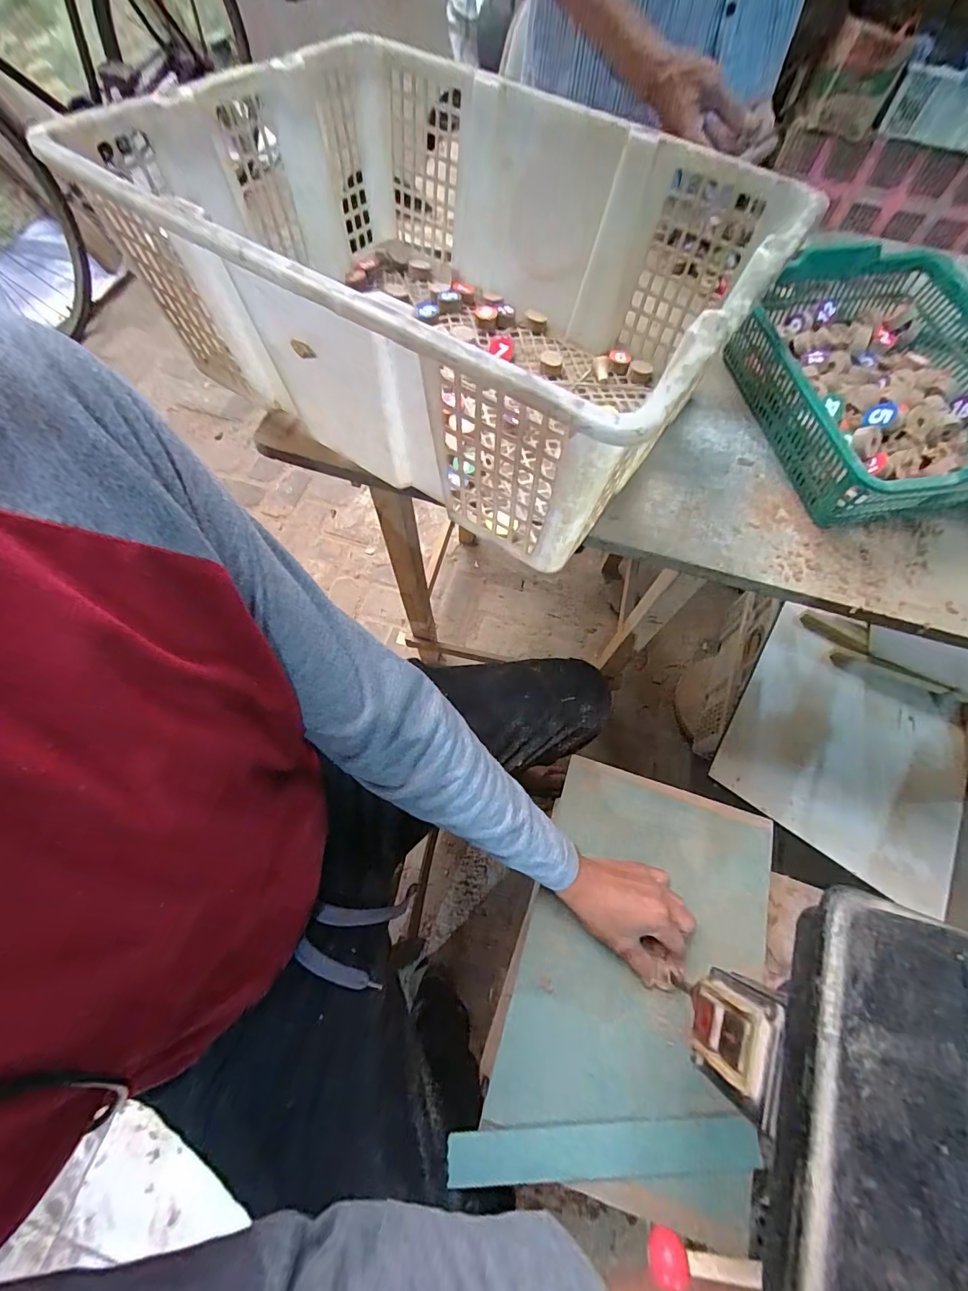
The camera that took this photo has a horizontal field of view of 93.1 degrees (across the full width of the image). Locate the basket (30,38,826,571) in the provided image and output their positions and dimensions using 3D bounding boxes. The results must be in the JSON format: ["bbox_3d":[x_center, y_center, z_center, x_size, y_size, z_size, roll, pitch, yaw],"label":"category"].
[{"bbox_3d":[-0.016,-0.321,0.403,0.460,0.186,0.374,32,70,11],"label":"basket"}]

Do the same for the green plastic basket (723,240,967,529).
[{"bbox_3d":[0.388,-0.250,0.442,0.229,0.089,0.287,-7,68,-5],"label":"green plastic basket"}]

